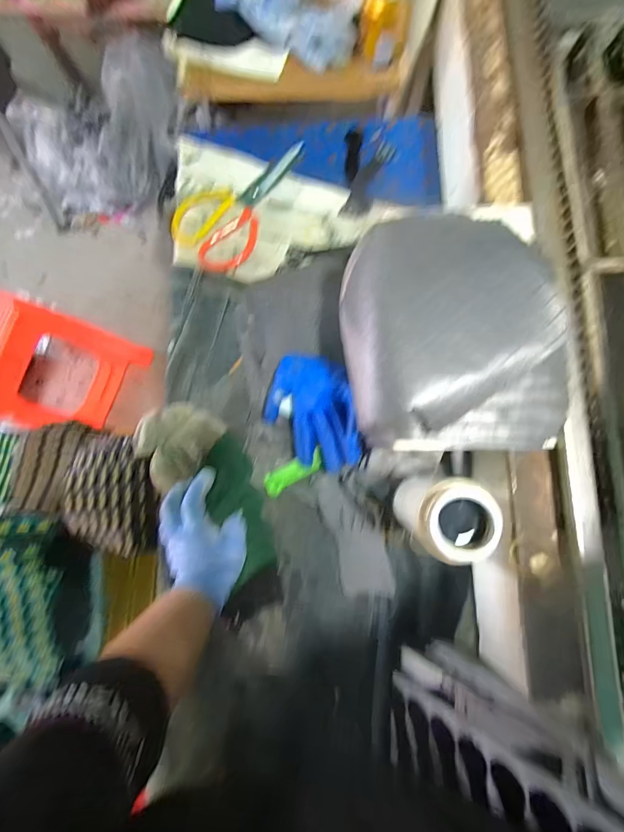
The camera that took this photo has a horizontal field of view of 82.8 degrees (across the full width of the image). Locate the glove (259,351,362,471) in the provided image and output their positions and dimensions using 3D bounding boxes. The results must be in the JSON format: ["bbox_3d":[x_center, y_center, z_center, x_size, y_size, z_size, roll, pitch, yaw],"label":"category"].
[{"bbox_3d":[-0.006,-0.005,0.436,0.107,0.073,0.148,-12,81,1],"label":"glove"}]

